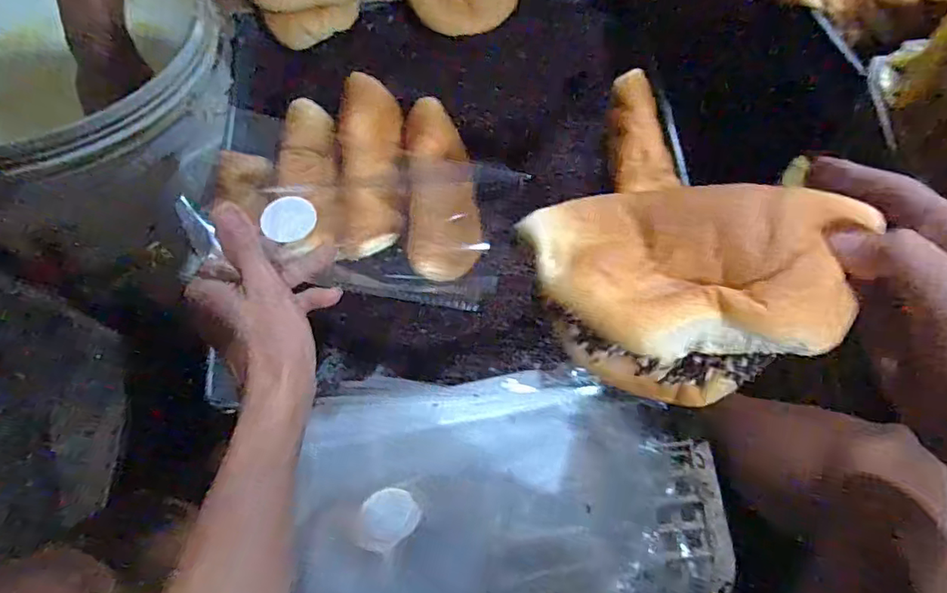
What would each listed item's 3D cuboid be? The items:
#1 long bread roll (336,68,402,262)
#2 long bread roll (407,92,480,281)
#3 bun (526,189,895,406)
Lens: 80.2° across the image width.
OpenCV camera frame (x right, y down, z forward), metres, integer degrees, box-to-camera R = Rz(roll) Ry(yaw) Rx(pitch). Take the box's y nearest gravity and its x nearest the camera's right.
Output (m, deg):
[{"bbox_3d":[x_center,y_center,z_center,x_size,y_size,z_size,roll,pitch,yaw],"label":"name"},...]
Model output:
[{"bbox_3d":[-0.089,-0.109,0.485,0.055,0.052,0.154,0,84,2],"label":"long bread roll"},{"bbox_3d":[-0.027,-0.092,0.483,0.057,0.034,0.157,-6,81,-1],"label":"long bread roll"},{"bbox_3d":[0.095,-0.008,0.241,0.134,0.037,0.090,2,69,2],"label":"bun"}]

